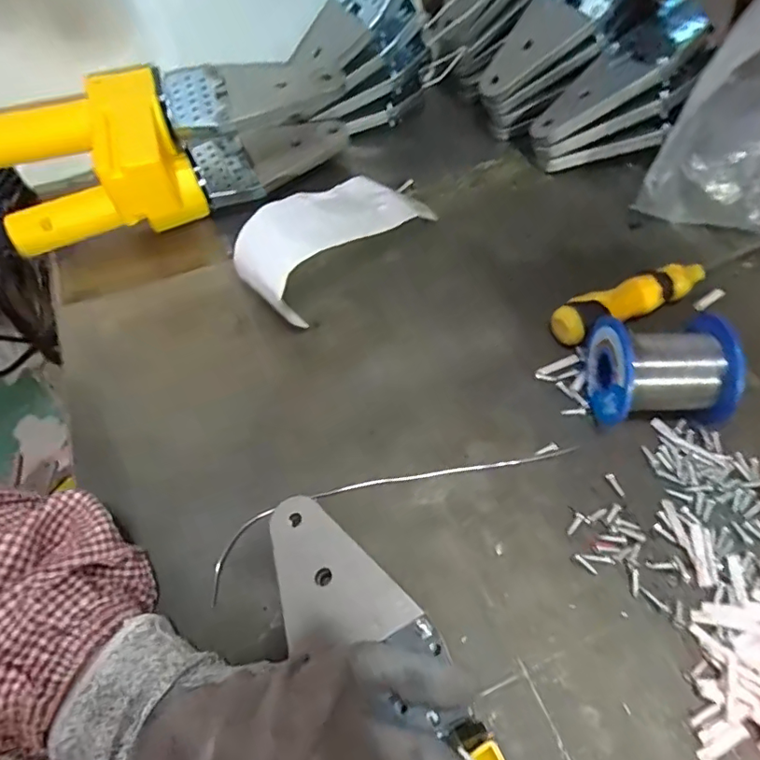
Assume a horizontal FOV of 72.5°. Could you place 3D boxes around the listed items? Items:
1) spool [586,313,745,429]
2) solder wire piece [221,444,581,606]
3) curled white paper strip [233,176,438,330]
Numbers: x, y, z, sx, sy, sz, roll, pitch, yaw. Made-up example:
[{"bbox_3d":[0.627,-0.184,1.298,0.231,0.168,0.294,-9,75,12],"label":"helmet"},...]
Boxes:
[{"bbox_3d":[0.163,-0.005,0.304,0.068,0.059,0.062,-2,57,3],"label":"spool"},{"bbox_3d":[0.008,0.066,0.301,0.222,0.005,0.036,-21,62,-10],"label":"solder wire piece"},{"bbox_3d":[-0.029,-0.112,0.394,0.163,0.062,0.071,-36,61,-18],"label":"curled white paper strip"}]

